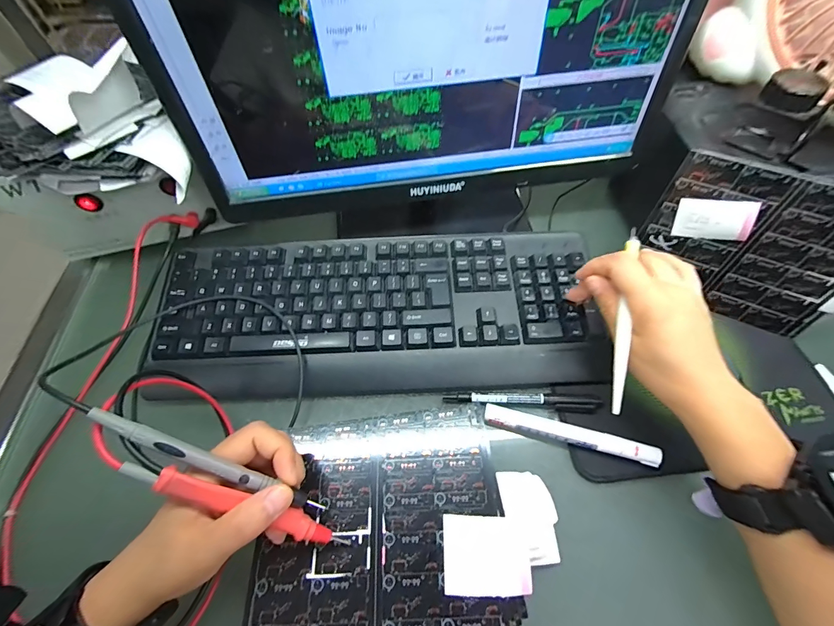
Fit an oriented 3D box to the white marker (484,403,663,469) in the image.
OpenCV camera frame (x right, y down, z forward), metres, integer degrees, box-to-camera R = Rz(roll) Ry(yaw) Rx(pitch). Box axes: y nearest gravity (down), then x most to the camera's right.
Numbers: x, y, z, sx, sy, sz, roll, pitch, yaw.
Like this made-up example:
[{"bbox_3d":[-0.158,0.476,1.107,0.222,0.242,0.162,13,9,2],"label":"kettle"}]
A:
[{"bbox_3d":[0.130,0.104,0.322,0.142,0.014,0.015,13,61,8],"label":"white marker"}]

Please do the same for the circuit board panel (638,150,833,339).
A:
[{"bbox_3d":[0.307,-0.053,0.342,0.183,0.141,0.005,22,50,15],"label":"circuit board panel"}]

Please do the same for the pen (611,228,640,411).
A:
[{"bbox_3d":[0.154,0.010,0.279,0.009,0.006,0.128,11,77,7],"label":"pen"}]

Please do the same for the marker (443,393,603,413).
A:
[{"bbox_3d":[0.096,0.078,0.338,0.140,0.010,0.014,1,59,1],"label":"marker"}]

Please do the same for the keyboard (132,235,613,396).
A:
[{"bbox_3d":[-0.039,0.000,0.377,0.420,0.044,0.156,-2,59,0],"label":"keyboard"}]

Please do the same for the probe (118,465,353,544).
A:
[{"bbox_3d":[-0.105,0.121,0.232,0.141,0.019,0.016,34,59,-22],"label":"probe"}]

